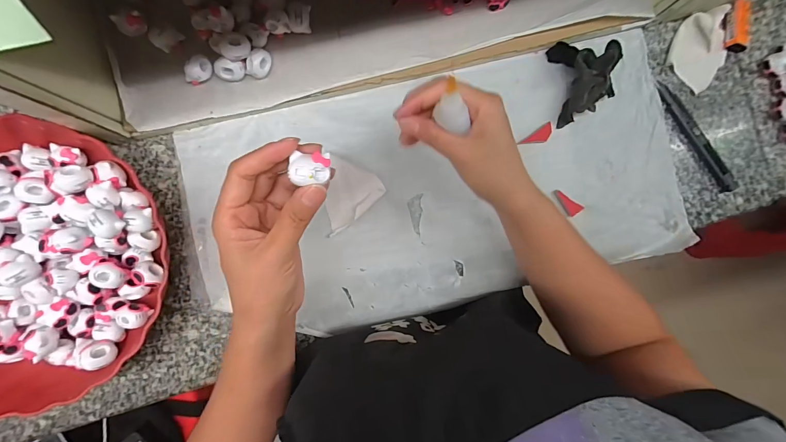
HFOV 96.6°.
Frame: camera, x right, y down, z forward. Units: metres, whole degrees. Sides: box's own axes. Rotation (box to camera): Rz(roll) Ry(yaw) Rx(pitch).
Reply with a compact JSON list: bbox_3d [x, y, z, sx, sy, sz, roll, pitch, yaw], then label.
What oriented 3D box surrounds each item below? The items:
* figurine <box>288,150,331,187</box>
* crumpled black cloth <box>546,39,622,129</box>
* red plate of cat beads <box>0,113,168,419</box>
[{"bbox_3d":[-0.050,-0.032,0.214,0.024,0.008,0.019,-4,91,-5],"label":"figurine"},{"bbox_3d":[0.199,-0.146,0.359,0.056,0.030,0.079,-11,91,-5],"label":"crumpled black cloth"},{"bbox_3d":[-0.319,0.037,0.303,0.223,0.055,0.228,0,90,-5],"label":"red plate of cat beads"}]

